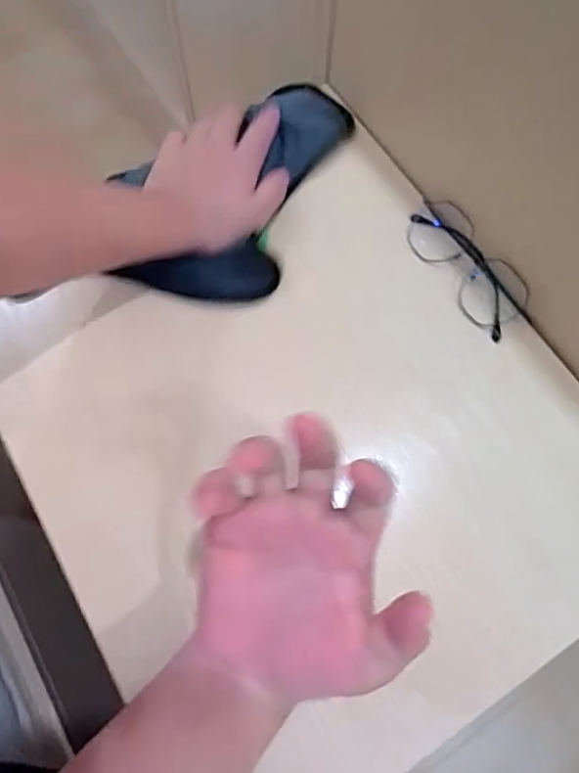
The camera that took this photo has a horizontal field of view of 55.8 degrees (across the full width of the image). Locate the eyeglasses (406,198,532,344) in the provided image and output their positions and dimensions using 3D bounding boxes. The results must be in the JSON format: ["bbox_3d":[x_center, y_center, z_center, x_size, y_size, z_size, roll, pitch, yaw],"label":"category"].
[{"bbox_3d":[0.148,-0.103,0.455,0.054,0.024,0.137,-28,73,-10],"label":"eyeglasses"}]

